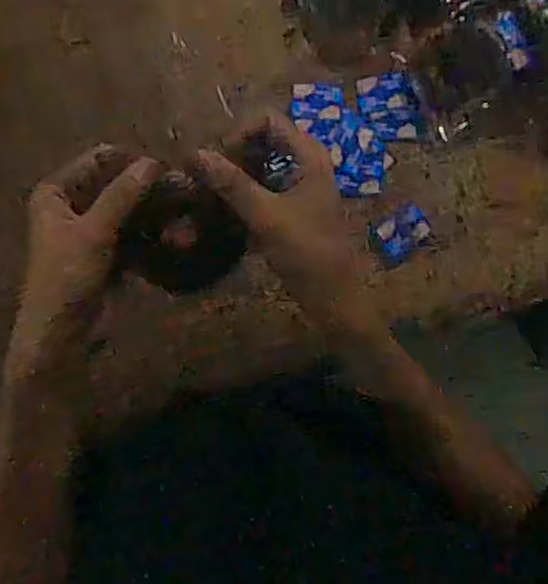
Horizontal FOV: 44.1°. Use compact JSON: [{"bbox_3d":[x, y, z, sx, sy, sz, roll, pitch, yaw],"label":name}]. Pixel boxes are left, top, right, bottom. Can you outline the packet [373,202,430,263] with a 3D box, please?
[{"bbox_3d":[0.130,-0.060,0.688,0.057,0.007,0.041,-32,98,-5],"label":"packet"}]

